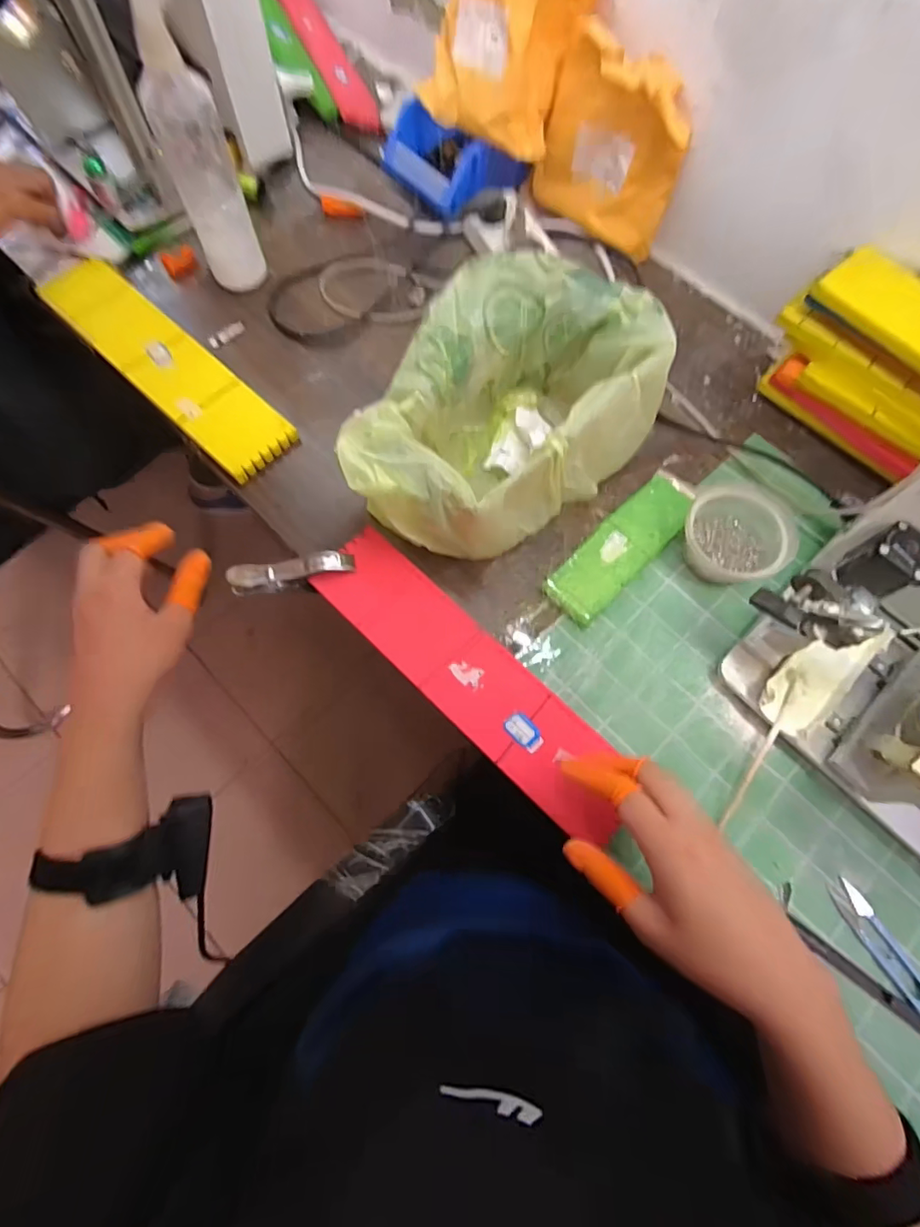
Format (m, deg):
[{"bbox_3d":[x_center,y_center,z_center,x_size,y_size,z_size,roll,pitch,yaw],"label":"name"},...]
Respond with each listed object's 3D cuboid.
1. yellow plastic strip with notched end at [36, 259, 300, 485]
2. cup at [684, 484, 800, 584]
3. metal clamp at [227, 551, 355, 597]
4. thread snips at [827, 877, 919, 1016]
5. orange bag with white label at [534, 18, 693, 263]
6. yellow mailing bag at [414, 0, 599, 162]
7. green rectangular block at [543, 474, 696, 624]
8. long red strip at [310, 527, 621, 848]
[{"bbox_3d":[-0.326,-0.277,0.574,0.350,0.012,0.083,42,75,11],"label":"yellow plastic strip with notched end"},{"bbox_3d":[0.266,-0.076,0.498,0.096,0.045,0.095,1,72,-2],"label":"cup"},{"bbox_3d":[-0.158,-0.039,0.498,0.114,0.024,0.026,-11,73,-6],"label":"metal clamp"},{"bbox_3d":[0.336,0.265,0.414,0.024,0.004,0.105,-28,75,-11],"label":"thread snips"},{"bbox_3d":[0.173,-0.527,0.594,0.175,0.154,0.053,41,75,11],"label":"orange bag with white label"},{"bbox_3d":[0.049,-0.632,0.556,0.176,0.190,0.087,42,59,12],"label":"yellow mailing bag"},{"bbox_3d":[0.161,-0.066,0.516,0.179,0.014,0.057,-43,78,-14],"label":"green rectangular block"},{"bbox_3d":[0.009,0.055,0.467,0.081,0.011,0.336,-42,76,-14],"label":"long red strip"}]

